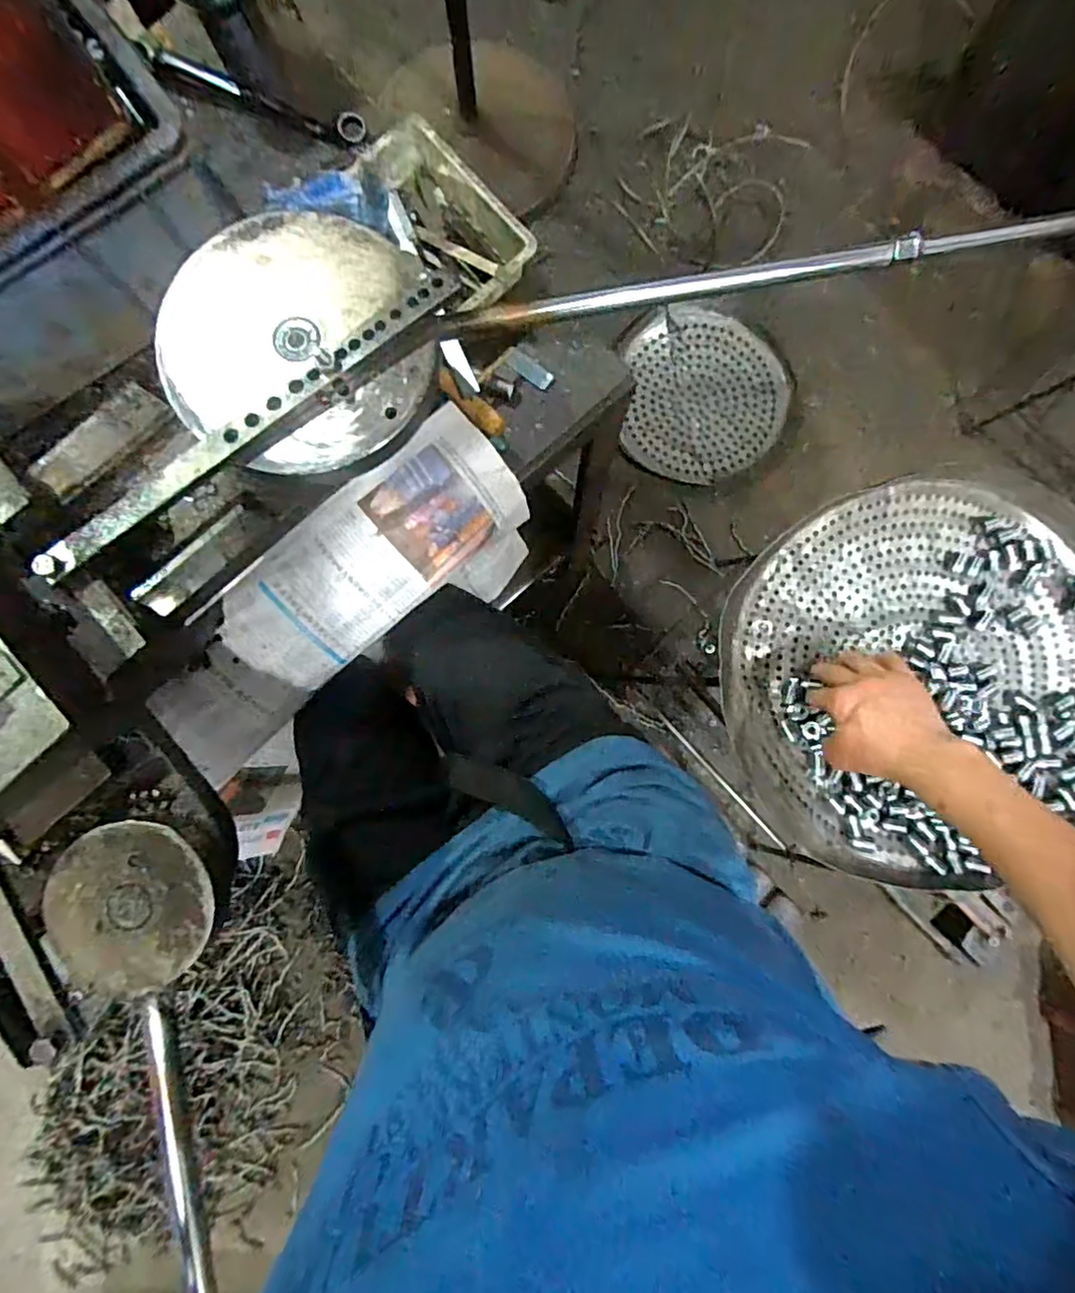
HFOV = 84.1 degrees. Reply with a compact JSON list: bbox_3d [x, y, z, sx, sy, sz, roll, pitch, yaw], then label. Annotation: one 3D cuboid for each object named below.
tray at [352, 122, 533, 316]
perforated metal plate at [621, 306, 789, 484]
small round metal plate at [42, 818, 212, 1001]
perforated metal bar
[{"bbox_3d":[-0.088,-0.382,0.540,0.107,0.058,0.181,-41,85,-3],"label":"tray"},{"bbox_3d":[0.363,-0.537,1.284,0.339,0.018,0.352,0,89,-2],"label":"perforated metal plate"},{"bbox_3d":[-0.242,0.153,0.354,0.093,0.008,0.096,0,85,1],"label":"small round metal plate"},{"bbox_3d":[-0.191,-0.151,0.399,0.327,0.018,0.027,-38,85,-3],"label":"perforated metal bar"}]

